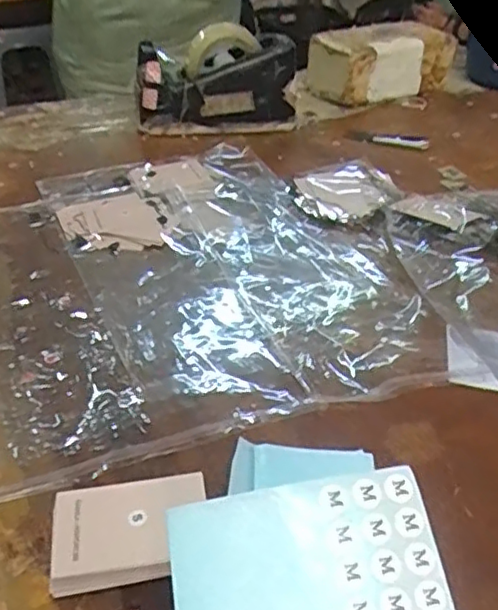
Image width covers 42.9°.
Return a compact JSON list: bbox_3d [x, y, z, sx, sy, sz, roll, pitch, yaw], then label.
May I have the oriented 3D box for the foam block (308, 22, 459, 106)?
[{"bbox_3d":[0.188,-0.345,0.910,0.194,0.088,0.091,-17,40,-21],"label":"foam block"}]

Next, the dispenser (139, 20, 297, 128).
[{"bbox_3d":[-0.042,-0.282,0.791,0.188,0.103,0.070,-8,38,-9],"label":"dispenser"}]

